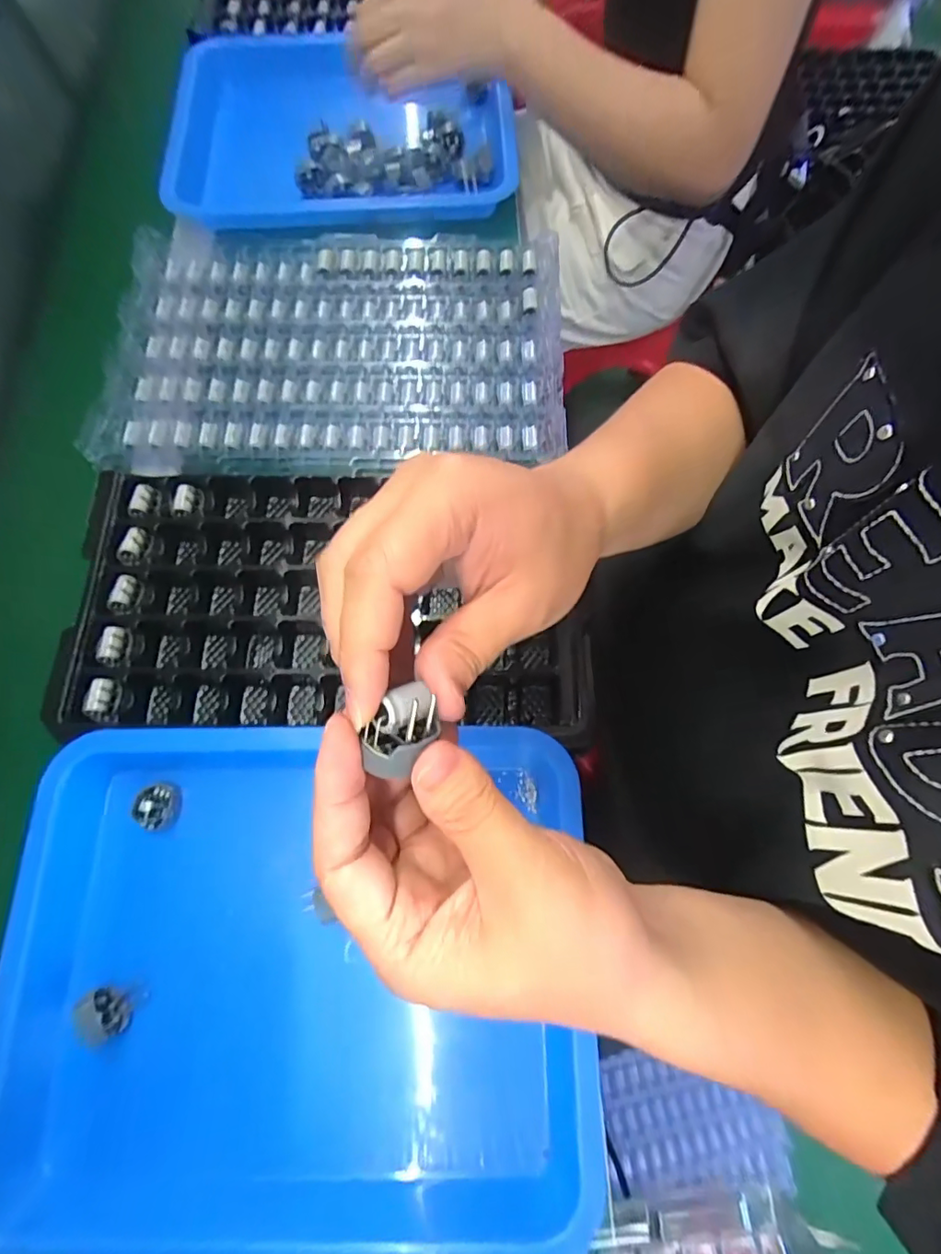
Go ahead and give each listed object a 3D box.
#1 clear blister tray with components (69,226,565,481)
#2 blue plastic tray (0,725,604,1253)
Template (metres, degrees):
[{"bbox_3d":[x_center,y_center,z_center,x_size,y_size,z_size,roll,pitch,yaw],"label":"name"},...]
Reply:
[{"bbox_3d":[-0.114,-0.240,0.440,0.370,0.027,0.250,-2,73,2],"label":"clear blister tray with components"},{"bbox_3d":[-0.103,0.198,0.318,0.345,0.057,0.263,-1,73,2],"label":"blue plastic tray"}]

